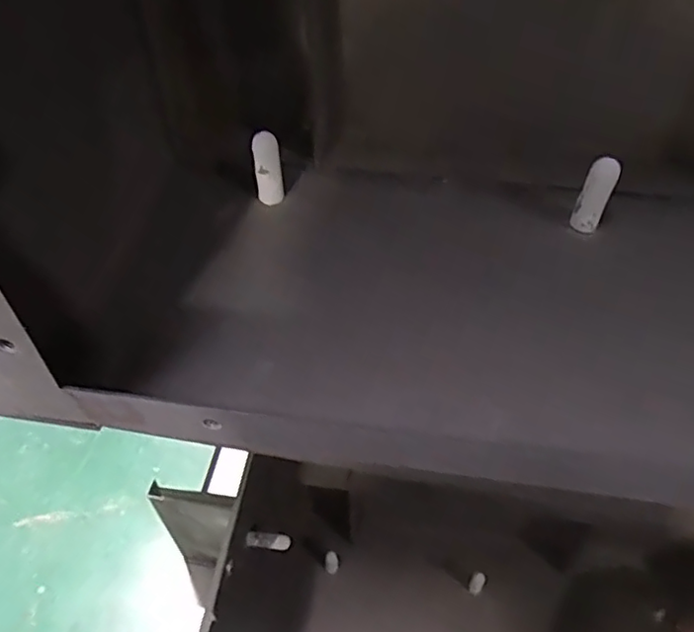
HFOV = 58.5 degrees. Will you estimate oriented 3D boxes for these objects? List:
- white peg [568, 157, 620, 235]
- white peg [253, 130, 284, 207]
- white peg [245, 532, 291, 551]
[{"bbox_3d":[0.072,-0.035,0.180,0.009,0.022,0.007,20,53,19],"label":"white peg"},{"bbox_3d":[-0.024,-0.045,0.192,0.008,0.023,0.006,-7,49,-4],"label":"white peg"},{"bbox_3d":[-0.043,0.124,0.341,0.024,0.008,0.008,9,48,-10],"label":"white peg"}]

